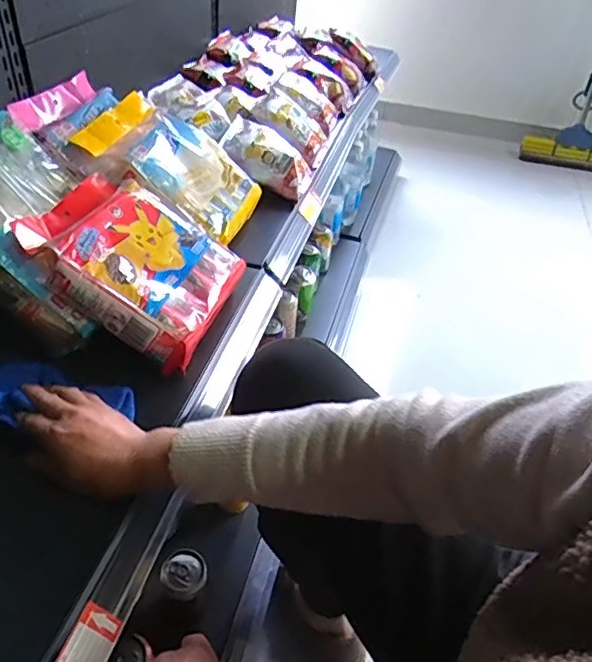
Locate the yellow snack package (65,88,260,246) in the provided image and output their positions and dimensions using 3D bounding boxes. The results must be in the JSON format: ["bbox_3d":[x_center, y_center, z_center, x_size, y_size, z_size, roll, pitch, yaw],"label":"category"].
[{"bbox_3d":[-0.179,-0.251,0.818,0.229,0.054,0.186,33,39,-12],"label":"yellow snack package"}]

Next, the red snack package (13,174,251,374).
[{"bbox_3d":[-0.186,-0.089,0.672,0.224,0.054,0.204,35,43,-13],"label":"red snack package"}]

